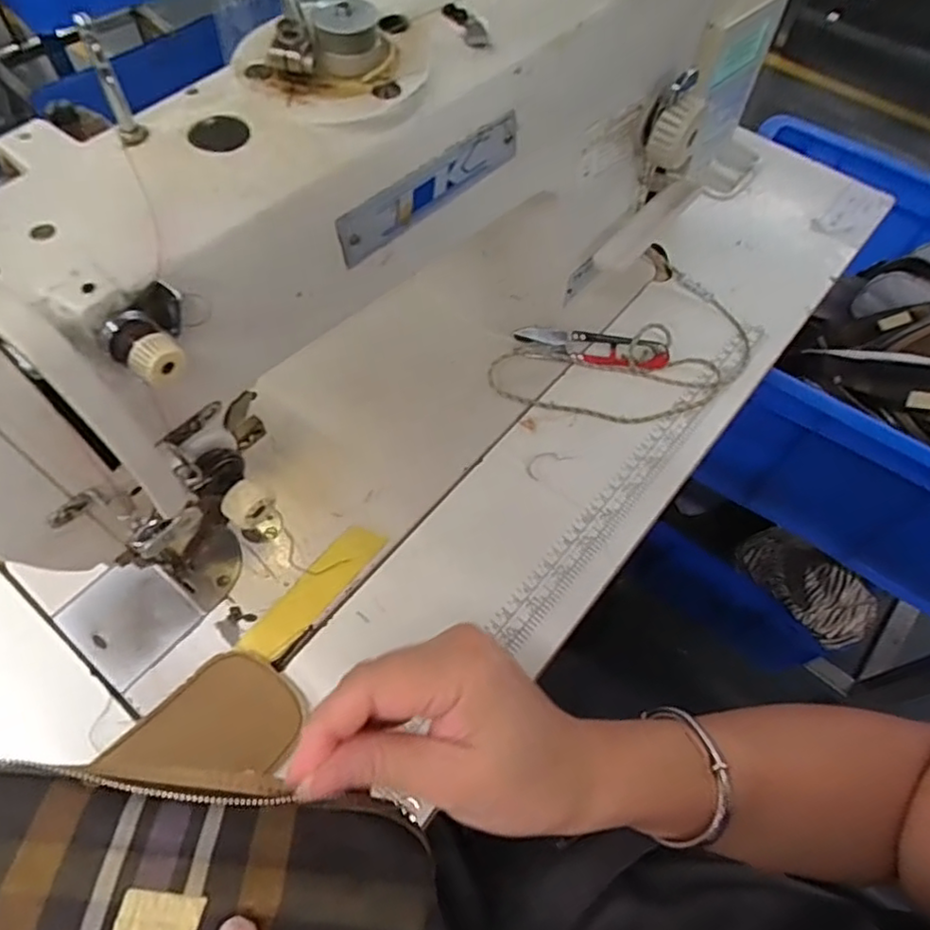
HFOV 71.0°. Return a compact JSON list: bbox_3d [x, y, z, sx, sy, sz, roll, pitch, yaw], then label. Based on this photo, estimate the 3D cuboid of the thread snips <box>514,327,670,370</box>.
[{"bbox_3d":[0.091,-0.087,0.470,0.107,0.019,0.023,10,62,3],"label":"thread snips"}]

